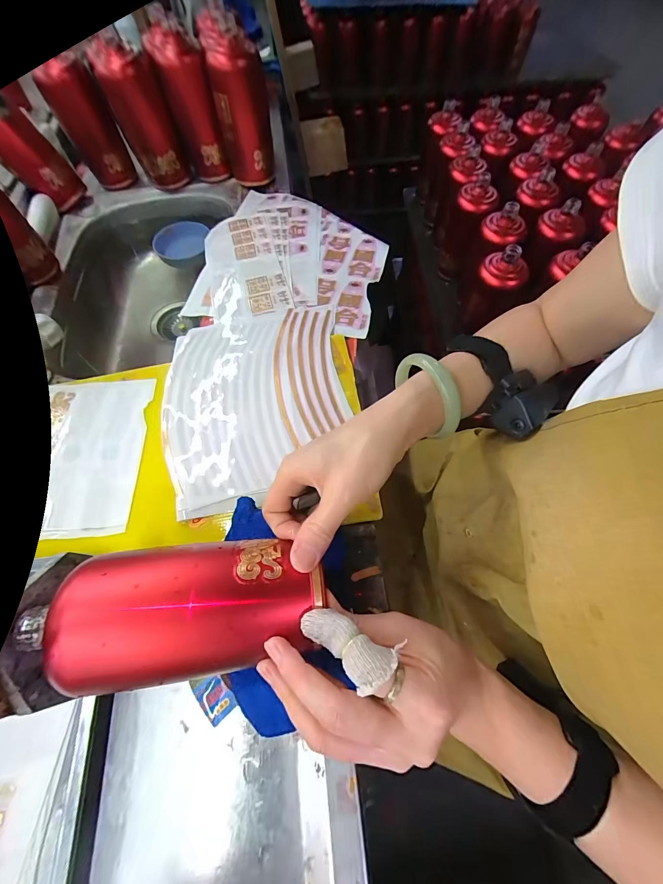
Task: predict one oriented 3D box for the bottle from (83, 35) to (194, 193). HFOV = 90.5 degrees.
[{"bbox_3d":[-0.306,-0.531,0.549,0.086,0.169,0.071,-29,68,-11],"label":"bottle"}]

